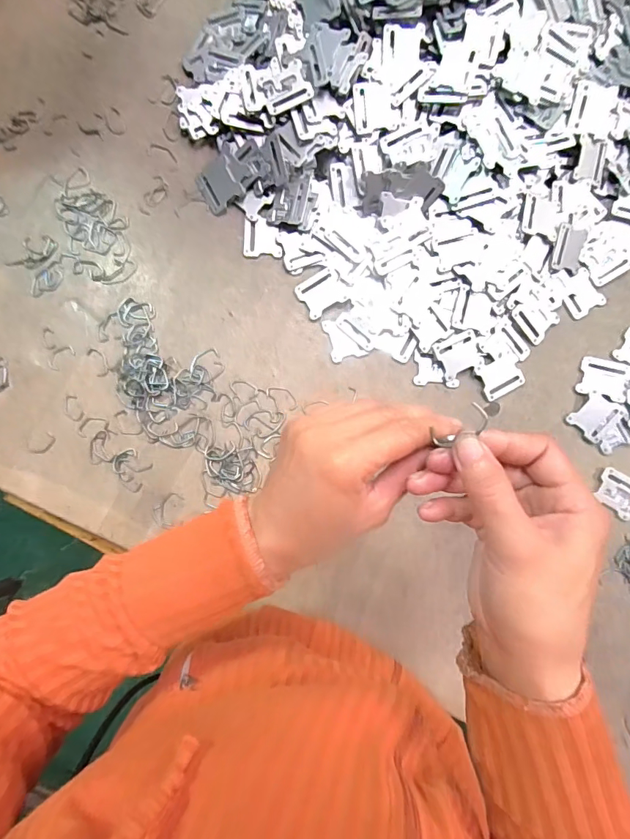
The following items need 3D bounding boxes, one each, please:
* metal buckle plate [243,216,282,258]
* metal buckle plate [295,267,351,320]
[{"bbox_3d":[-0.059,-0.207,0.495,0.043,0.005,0.044,3,86,-2],"label":"metal buckle plate"},{"bbox_3d":[0.008,-0.142,0.486,0.049,0.005,0.044,-33,88,-4],"label":"metal buckle plate"}]

